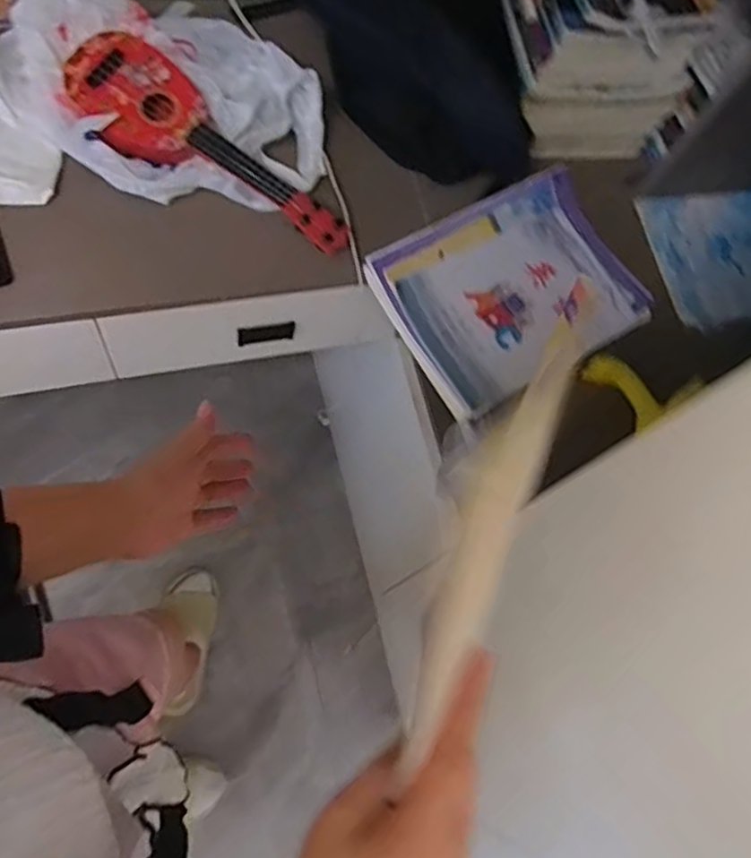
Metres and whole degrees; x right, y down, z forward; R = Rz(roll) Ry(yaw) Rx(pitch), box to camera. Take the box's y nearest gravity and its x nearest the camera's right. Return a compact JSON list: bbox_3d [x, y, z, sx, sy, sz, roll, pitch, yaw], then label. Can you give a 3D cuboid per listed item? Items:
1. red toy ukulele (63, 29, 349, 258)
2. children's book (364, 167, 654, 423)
[{"bbox_3d":[-0.202,-0.313,0.809,0.336,0.046,0.115,41,73,-6],"label":"red toy ukulele"},{"bbox_3d":[0.169,-0.170,0.849,0.305,0.021,0.225,-30,88,-17],"label":"children's book"}]

